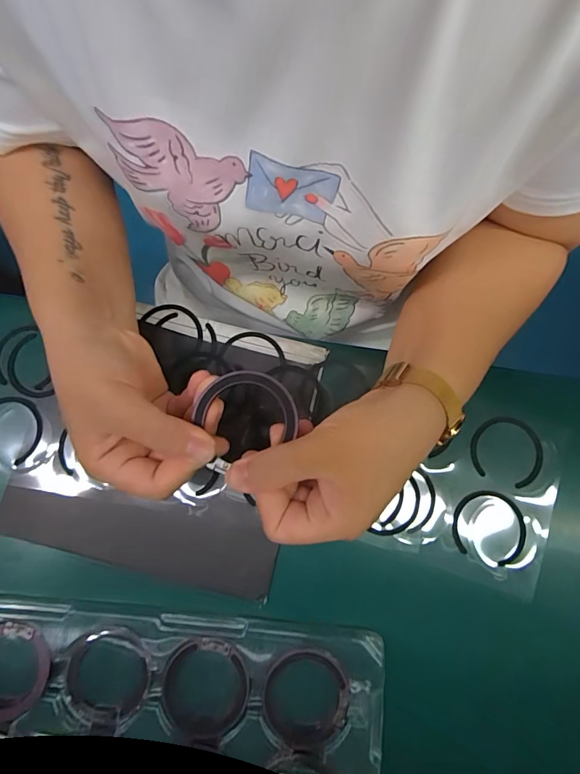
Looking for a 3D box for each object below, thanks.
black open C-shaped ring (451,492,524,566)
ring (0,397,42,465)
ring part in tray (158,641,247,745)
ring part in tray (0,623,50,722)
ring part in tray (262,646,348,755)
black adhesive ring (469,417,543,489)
[{"bbox_3d":[0.146,0.102,0.307,0.052,0.006,0.048,19,78,4],"label":"black open C-shaped ring"},{"bbox_3d":[-0.215,0.032,0.314,0.054,0.006,0.049,8,78,2],"label":"ring"},{"bbox_3d":[-0.057,0.201,0.275,0.057,0.004,0.061,9,78,2],"label":"ring part in tray"},{"bbox_3d":[-0.191,0.190,0.276,0.057,0.004,0.059,4,78,1],"label":"ring part in tray"},{"bbox_3d":[0.010,0.205,0.273,0.055,0.004,0.061,8,78,1],"label":"ring part in tray"},{"bbox_3d":[0.165,0.047,0.314,0.054,0.004,0.049,20,78,4],"label":"black adhesive ring"}]

